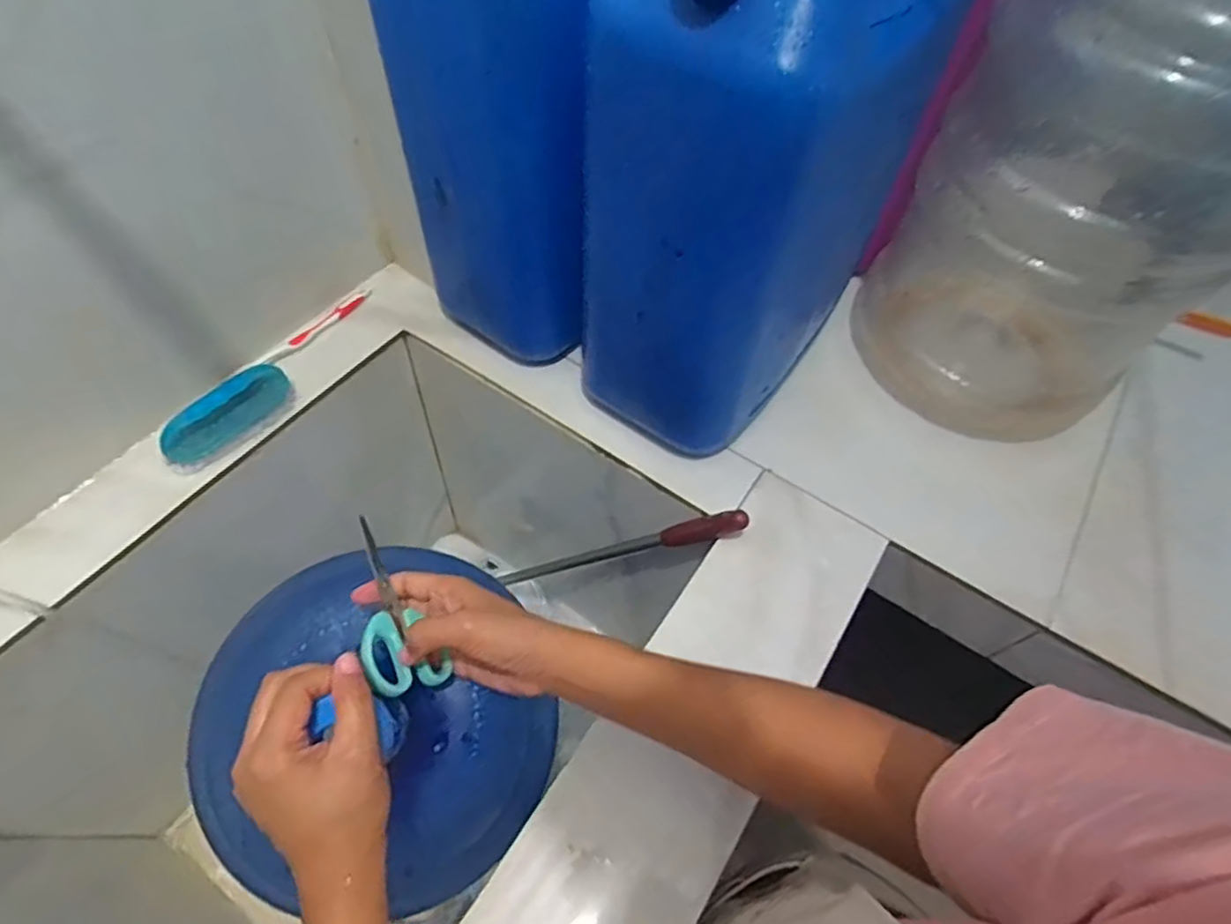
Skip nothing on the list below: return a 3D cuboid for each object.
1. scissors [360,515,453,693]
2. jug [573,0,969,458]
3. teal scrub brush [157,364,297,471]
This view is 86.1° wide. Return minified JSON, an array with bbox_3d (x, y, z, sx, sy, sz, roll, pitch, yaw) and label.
[{"bbox_3d":[-0.153,0.094,0.424,0.008,0.057,0.119,-36,77,23],"label":"scissors"},{"bbox_3d":[0.126,-0.223,0.514,0.163,0.394,0.297,39,63,19],"label":"jug"},{"bbox_3d":[-0.358,-0.042,0.615,0.040,0.043,0.124,32,61,16],"label":"teal scrub brush"}]

